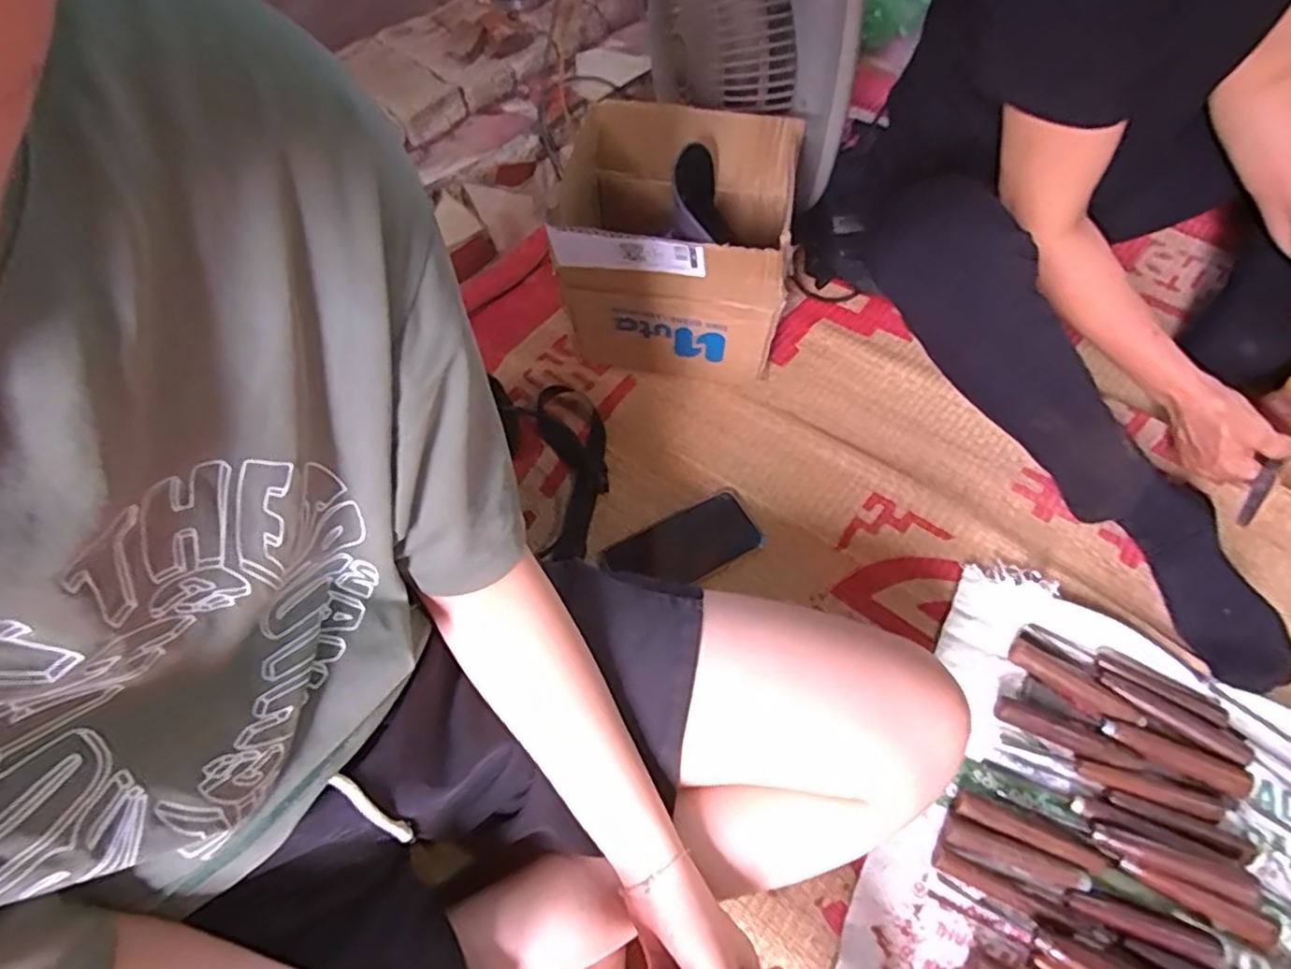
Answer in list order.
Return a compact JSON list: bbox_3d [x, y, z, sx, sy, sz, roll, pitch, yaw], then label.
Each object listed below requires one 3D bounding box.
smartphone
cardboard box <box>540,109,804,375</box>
[{"bbox_3d":[0.039,0.067,0.717,0.157,0.012,0.075,-24,61,-13],"label":"smartphone"},{"bbox_3d":[0.030,-0.247,0.751,0.242,0.230,0.200,9,59,9],"label":"cardboard box"}]

